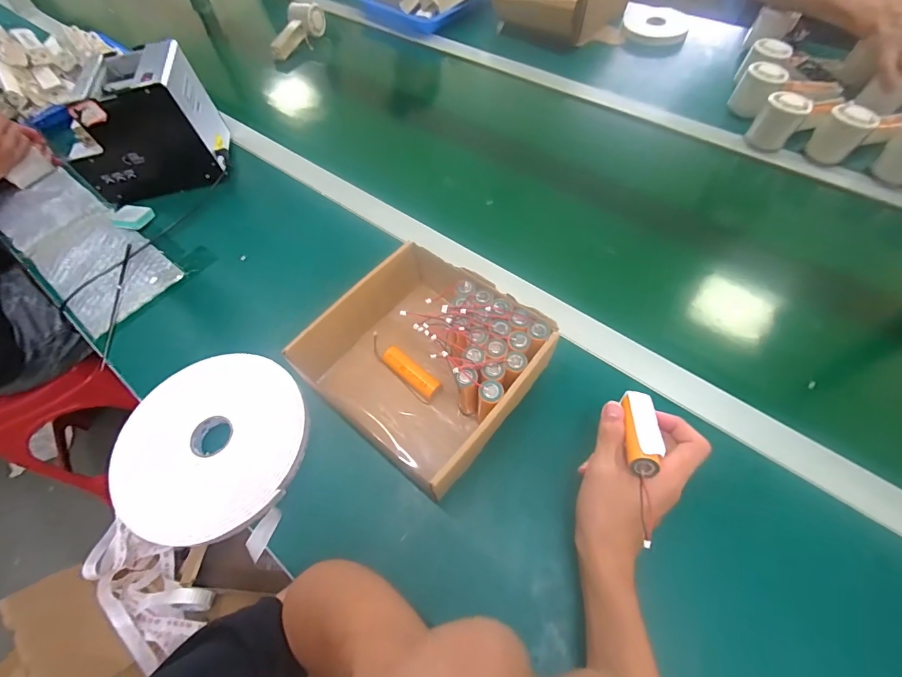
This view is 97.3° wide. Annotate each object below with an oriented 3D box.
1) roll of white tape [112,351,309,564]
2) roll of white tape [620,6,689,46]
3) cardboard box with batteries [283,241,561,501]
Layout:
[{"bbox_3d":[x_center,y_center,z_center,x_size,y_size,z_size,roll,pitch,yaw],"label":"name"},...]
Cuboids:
[{"bbox_3d":[-0.240,0.102,0.404,0.185,0.018,0.179,9,60,8],"label":"roll of white tape"},{"bbox_3d":[0.415,-0.635,0.803,0.120,0.019,0.137,22,62,15],"label":"roll of white tape"},{"bbox_3d":[-0.027,0.021,0.406,0.195,0.079,0.181,34,66,21],"label":"cardboard box with batteries"}]

